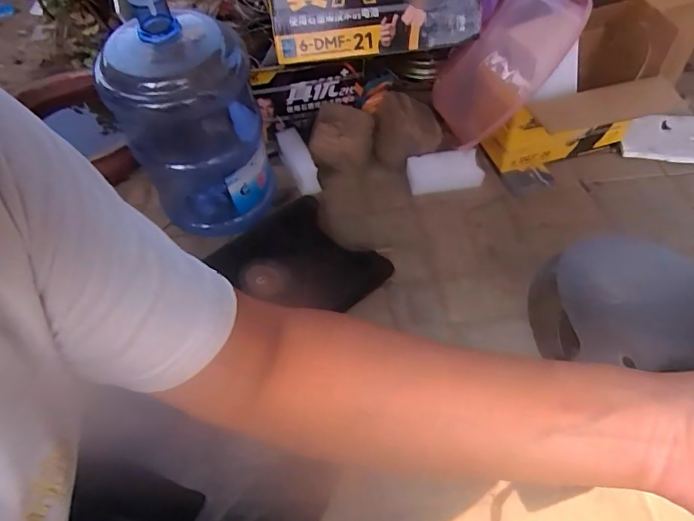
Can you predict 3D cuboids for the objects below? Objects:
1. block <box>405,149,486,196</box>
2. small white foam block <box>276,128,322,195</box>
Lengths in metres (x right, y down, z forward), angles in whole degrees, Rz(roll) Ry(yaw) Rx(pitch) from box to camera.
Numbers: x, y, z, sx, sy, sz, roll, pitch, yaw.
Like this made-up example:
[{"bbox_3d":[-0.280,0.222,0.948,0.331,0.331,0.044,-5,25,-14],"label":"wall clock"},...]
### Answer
[{"bbox_3d":[0.219,-0.200,1.072,0.159,0.020,0.086,-7,93,10],"label":"block"},{"bbox_3d":[-0.112,-0.230,1.100,0.053,0.049,0.172,-22,71,-13],"label":"small white foam block"}]

